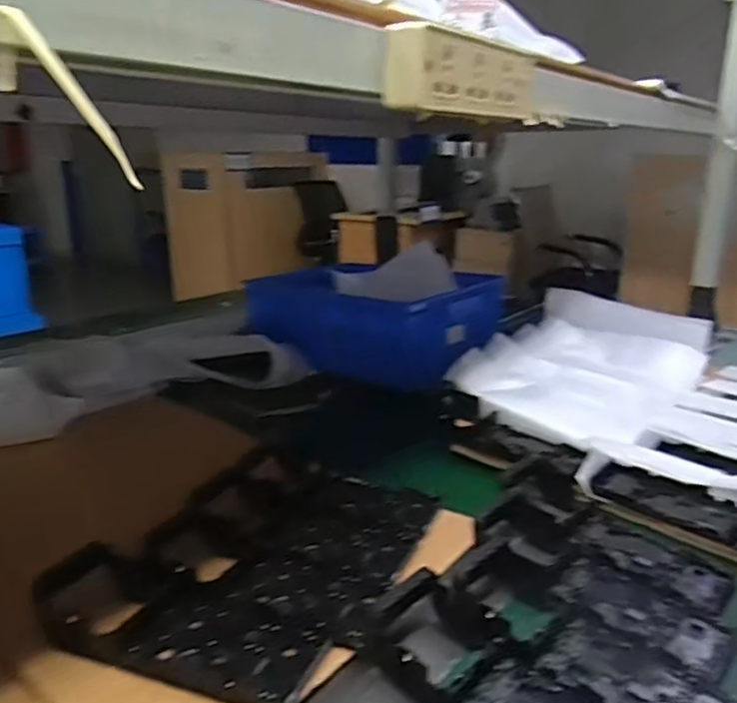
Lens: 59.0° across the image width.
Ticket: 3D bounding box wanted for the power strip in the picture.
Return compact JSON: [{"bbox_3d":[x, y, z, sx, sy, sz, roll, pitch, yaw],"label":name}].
[{"bbox_3d":[0.073,-0.200,0.478,0.036,0.051,0.180,12,21,33],"label":"power strip"}]

